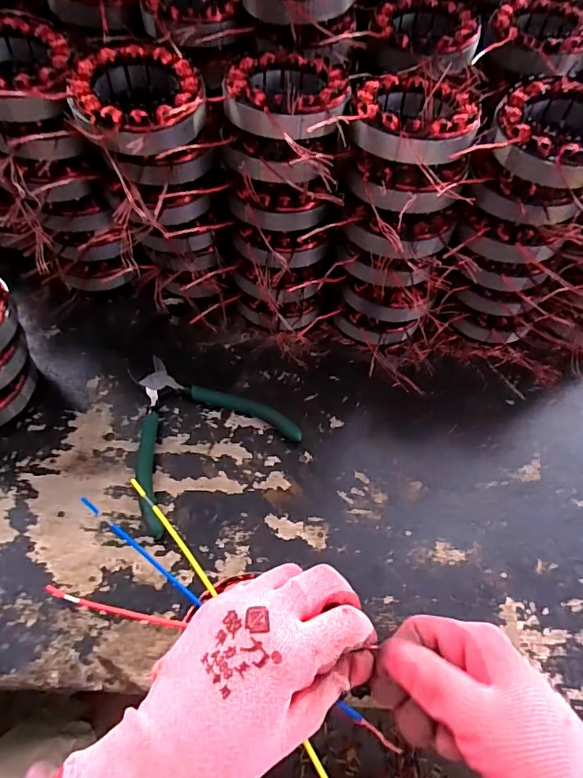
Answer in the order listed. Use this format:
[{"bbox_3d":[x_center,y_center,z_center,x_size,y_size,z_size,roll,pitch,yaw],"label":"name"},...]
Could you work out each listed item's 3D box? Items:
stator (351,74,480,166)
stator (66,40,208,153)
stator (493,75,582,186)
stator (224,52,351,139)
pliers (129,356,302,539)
[{"bbox_3d":[0.084,-0.186,0.316,0.082,0.027,0.086,8,60,0],"label":"stator"},{"bbox_3d":[-0.103,-0.192,0.314,0.083,0.031,0.085,2,60,-3],"label":"stator"},{"bbox_3d":[0.182,-0.174,0.314,0.084,0.029,0.085,30,62,13],"label":"stator"},{"bbox_3d":[-0.003,-0.201,0.322,0.080,0.027,0.089,12,60,3],"label":"stator"},{"bbox_3d":[-0.085,0.025,0.372,0.132,0.019,0.131,-34,68,-21],"label":"pliers"}]

